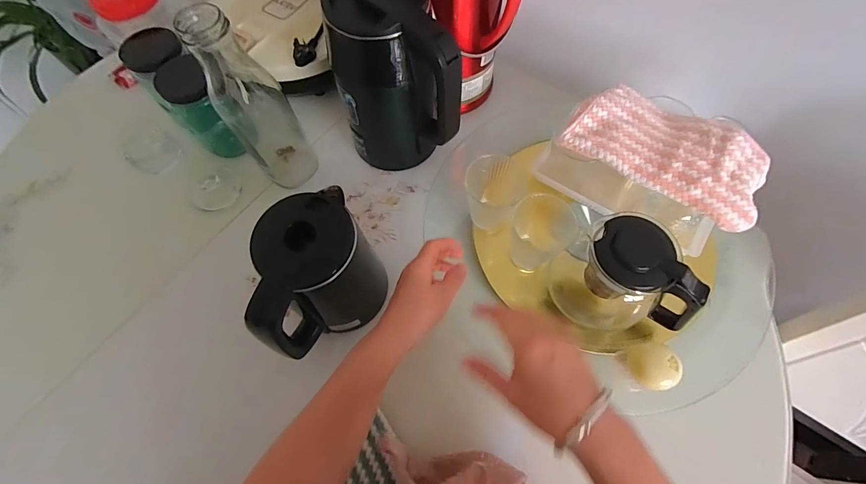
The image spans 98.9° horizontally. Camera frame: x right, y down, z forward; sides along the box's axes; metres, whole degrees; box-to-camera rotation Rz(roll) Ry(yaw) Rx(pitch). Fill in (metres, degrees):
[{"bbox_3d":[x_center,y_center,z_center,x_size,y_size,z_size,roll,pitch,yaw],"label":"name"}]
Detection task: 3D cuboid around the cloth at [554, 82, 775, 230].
[{"bbox_3d":[0.278,-0.114,0.438,0.216,0.031,0.118,37,73,16],"label":"cloth"}]

